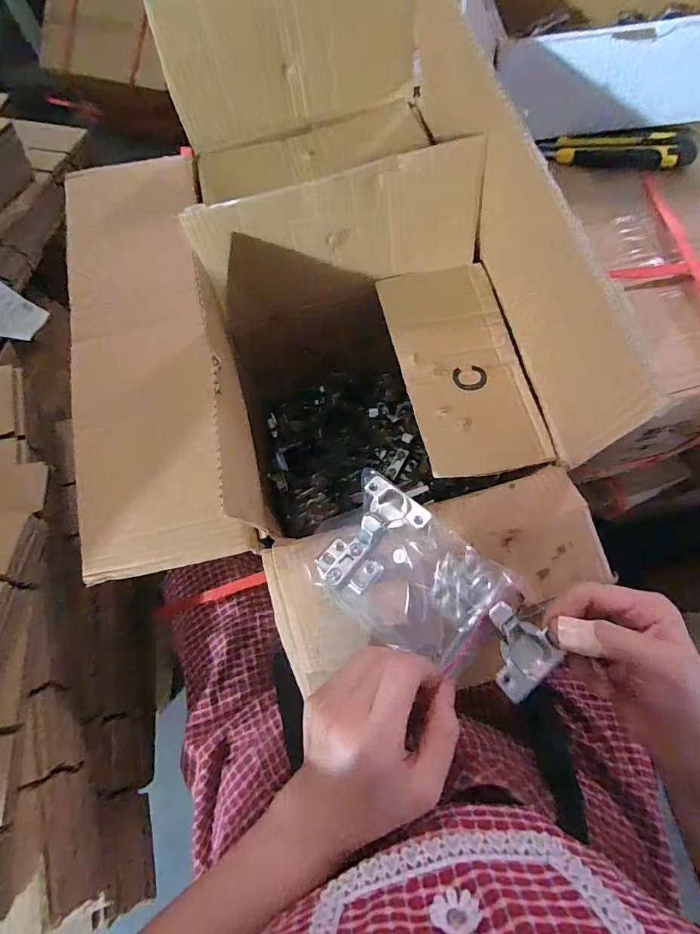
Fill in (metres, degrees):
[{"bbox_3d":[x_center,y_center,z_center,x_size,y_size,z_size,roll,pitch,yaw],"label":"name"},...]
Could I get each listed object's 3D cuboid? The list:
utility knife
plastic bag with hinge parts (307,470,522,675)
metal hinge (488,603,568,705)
[{"bbox_3d":[0.293,-0.348,0.490,0.151,0.027,0.045,5,70,4],"label":"utility knife"},{"bbox_3d":[0.040,0.078,0.338,0.135,0.050,0.102,39,76,15],"label":"plastic bag with hinge parts"},{"bbox_3d":[0.110,0.121,0.298,0.045,0.022,0.053,-32,72,-9],"label":"metal hinge"}]

